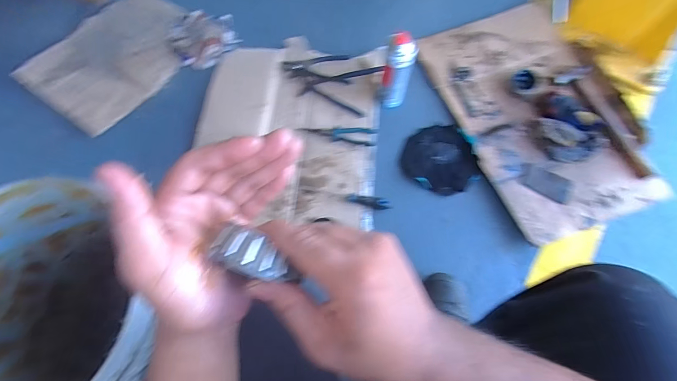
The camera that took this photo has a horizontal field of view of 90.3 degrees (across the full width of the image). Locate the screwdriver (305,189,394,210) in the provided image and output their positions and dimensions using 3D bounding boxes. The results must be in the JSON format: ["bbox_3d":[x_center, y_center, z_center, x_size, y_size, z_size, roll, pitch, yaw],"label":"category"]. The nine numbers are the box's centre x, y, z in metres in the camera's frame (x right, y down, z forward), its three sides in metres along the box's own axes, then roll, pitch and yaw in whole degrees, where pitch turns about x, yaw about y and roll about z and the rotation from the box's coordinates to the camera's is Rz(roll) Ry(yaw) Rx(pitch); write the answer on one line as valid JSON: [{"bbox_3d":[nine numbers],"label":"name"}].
[{"bbox_3d":[0.020,0.016,0.812,0.212,0.026,0.024,12,70,6],"label":"screwdriver"}]

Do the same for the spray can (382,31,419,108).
[{"bbox_3d":[0.146,-0.285,0.828,0.064,0.214,0.068,0,69,1],"label":"spray can"}]

